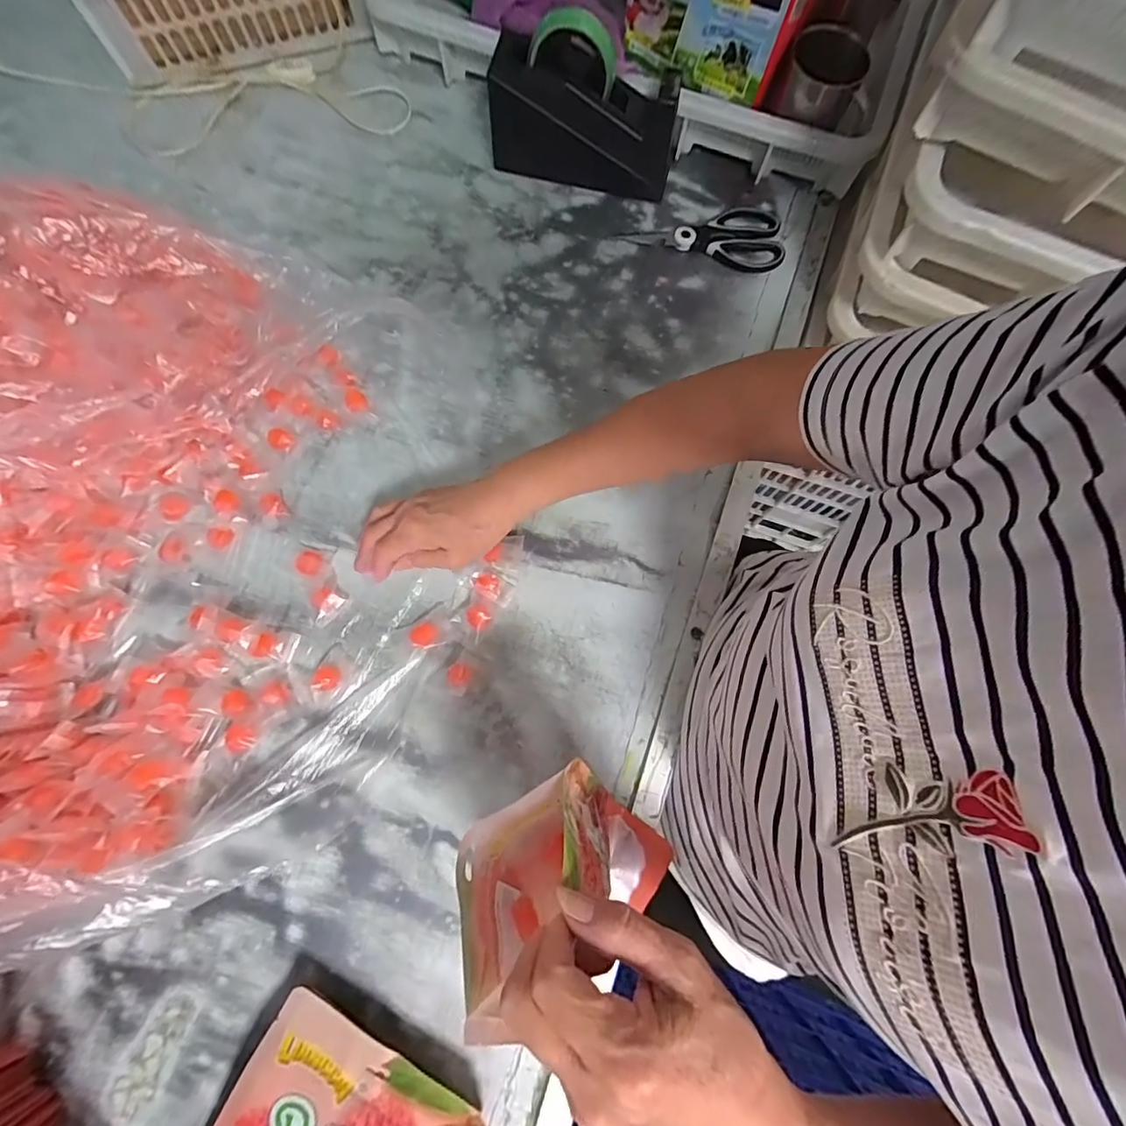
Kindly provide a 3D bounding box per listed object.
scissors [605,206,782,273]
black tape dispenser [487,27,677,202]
[{"bbox_3d":[0.160,-0.383,0.565,0.185,0.012,0.085,9,75,0],"label":"scissors"},{"bbox_3d":[0.022,-0.484,0.543,0.200,0.103,0.061,9,75,0],"label":"black tape dispenser"}]

